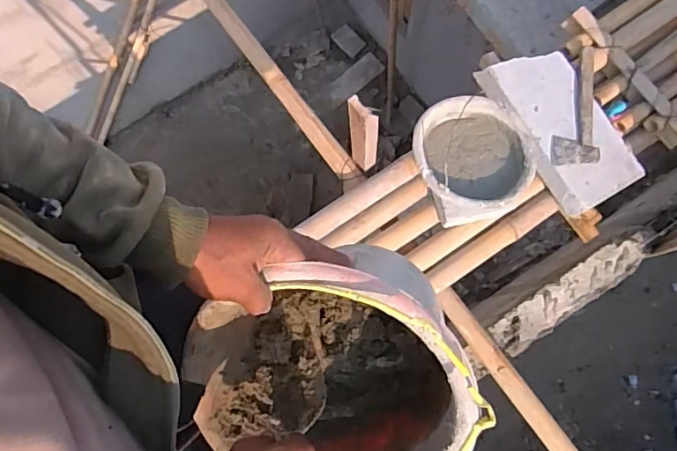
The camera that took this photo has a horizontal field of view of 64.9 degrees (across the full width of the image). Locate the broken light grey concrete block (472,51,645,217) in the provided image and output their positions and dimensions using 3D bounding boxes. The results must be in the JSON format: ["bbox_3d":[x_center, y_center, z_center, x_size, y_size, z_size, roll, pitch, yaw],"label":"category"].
[{"bbox_3d":[0.557,-0.251,1.343,0.230,0.082,0.422,-31,80,-5],"label":"broken light grey concrete block"}]

